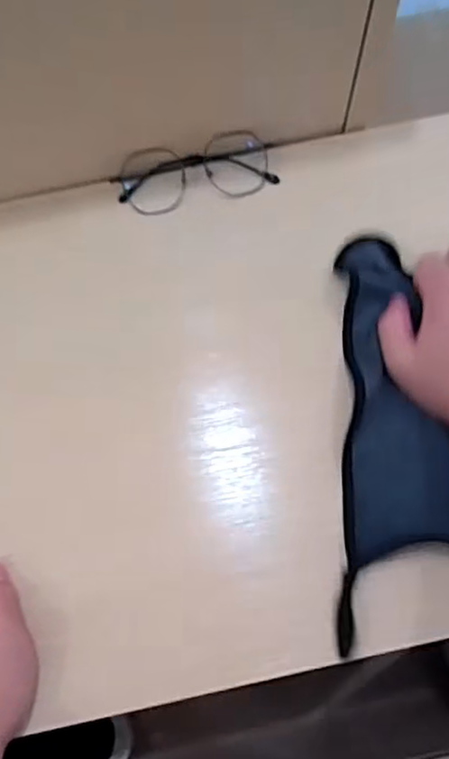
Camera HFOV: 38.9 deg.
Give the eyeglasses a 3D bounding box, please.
[{"bbox_3d":[-0.024,-0.171,0.522,0.126,0.023,0.046,-13,73,-2],"label":"eyeglasses"}]

